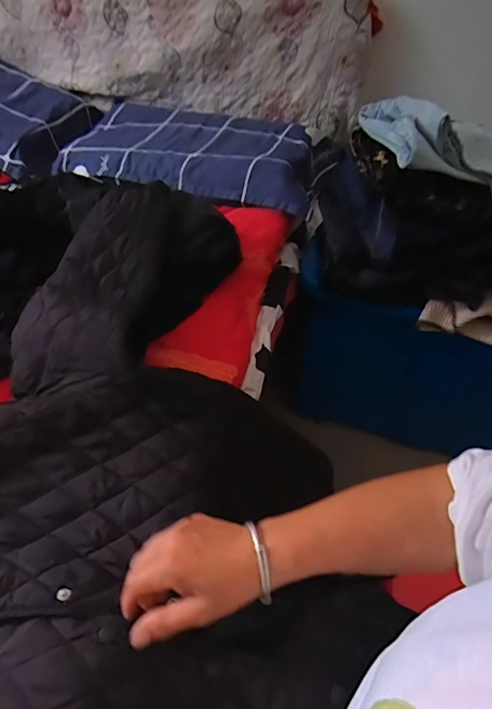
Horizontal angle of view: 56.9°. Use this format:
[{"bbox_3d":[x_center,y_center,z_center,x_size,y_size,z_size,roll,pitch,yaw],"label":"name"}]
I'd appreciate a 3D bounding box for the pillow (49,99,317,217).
[{"bbox_3d":[-0.126,-0.513,1.119,0.629,0.086,0.369,16,44,10],"label":"pillow"}]

